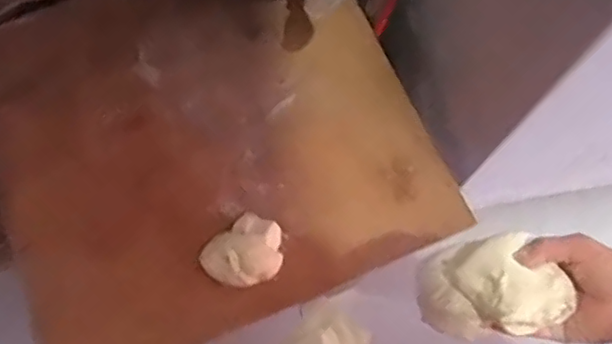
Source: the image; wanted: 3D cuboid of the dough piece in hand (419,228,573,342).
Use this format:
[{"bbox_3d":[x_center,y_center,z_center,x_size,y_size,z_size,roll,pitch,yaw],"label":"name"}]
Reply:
[{"bbox_3d":[0.159,0.096,0.520,0.112,0.071,0.078,-3,72,-2],"label":"dough piece in hand"}]

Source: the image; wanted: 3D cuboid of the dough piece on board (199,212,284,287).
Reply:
[{"bbox_3d":[-0.079,0.109,0.832,0.112,0.057,0.094,-38,77,-12],"label":"dough piece on board"}]

